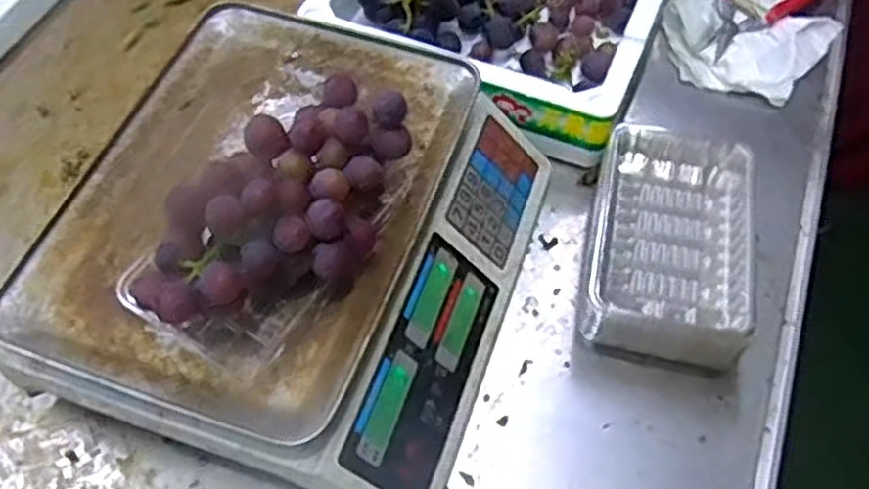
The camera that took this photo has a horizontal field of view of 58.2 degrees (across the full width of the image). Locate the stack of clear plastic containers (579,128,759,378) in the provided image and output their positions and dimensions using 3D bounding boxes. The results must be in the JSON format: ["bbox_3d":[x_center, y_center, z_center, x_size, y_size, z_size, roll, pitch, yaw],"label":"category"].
[{"bbox_3d":[0.182,-0.002,0.611,0.116,0.064,0.197,12,58,7],"label":"stack of clear plastic containers"}]

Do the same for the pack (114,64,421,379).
[{"bbox_3d":[-0.092,-0.015,0.488,0.101,0.085,0.196,26,60,15],"label":"pack"}]

